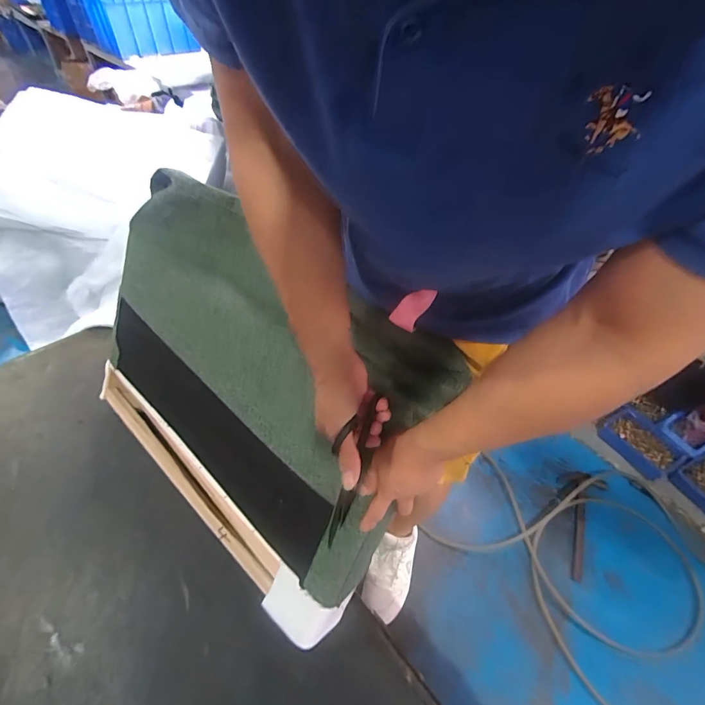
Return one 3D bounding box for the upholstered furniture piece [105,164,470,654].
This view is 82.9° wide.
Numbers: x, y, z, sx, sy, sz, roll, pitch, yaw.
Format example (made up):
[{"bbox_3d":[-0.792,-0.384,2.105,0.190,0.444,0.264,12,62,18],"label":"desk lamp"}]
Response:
[{"bbox_3d":[-0.225,0.052,0.706,0.703,0.549,0.081,34,23,28],"label":"upholstered furniture piece"}]

